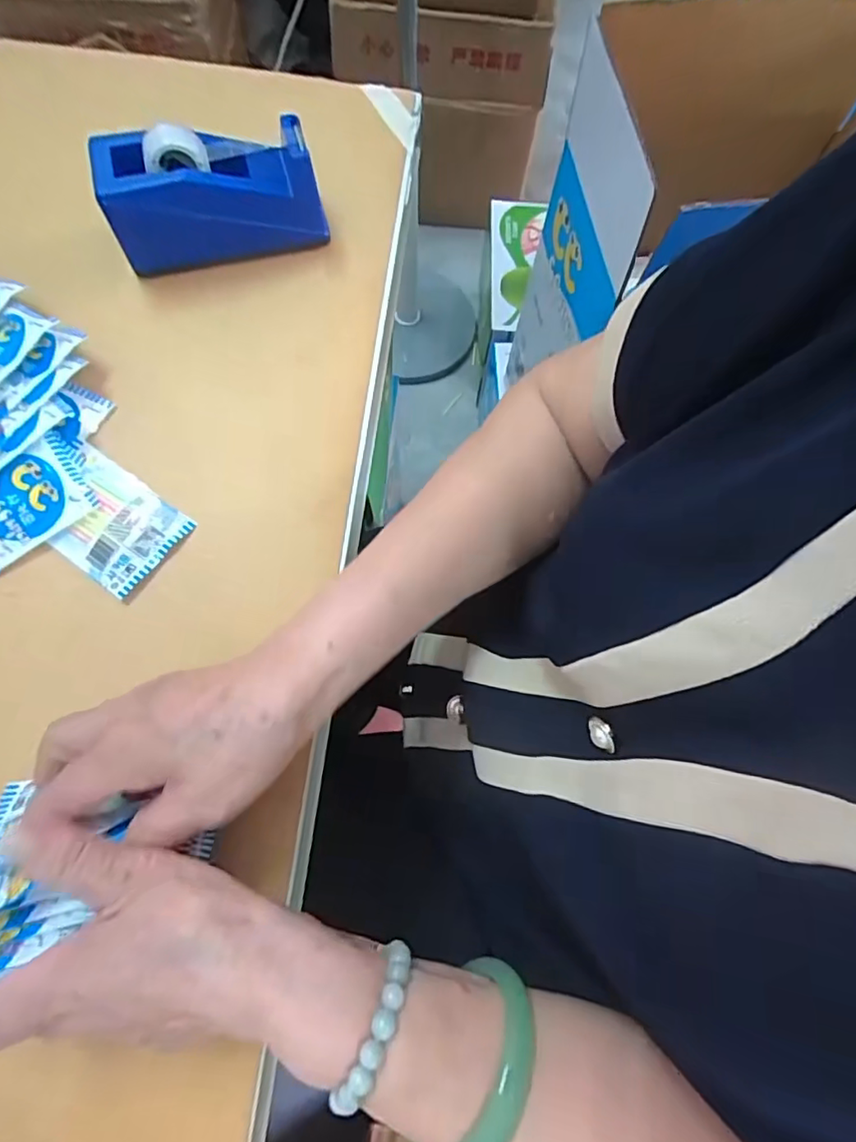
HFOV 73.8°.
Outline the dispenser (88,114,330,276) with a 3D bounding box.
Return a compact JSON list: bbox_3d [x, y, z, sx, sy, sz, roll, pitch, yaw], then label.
[{"bbox_3d":[-0.154,-0.271,0.417,0.145,0.083,0.050,-14,73,-6],"label":"dispenser"}]

